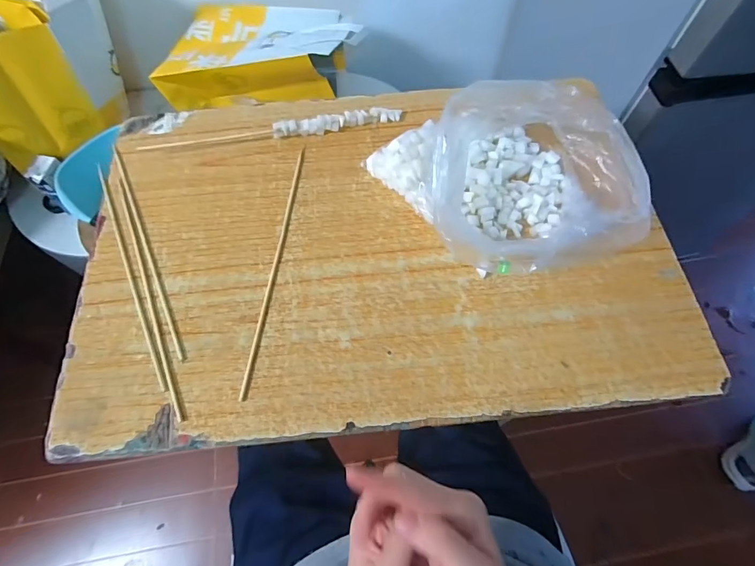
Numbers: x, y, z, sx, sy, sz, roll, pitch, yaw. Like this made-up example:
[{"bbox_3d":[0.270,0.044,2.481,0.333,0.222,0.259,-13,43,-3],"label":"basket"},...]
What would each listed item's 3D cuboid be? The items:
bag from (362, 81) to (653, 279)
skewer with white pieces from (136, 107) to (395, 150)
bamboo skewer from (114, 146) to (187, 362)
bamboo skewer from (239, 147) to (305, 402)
[{"bbox_3d":[0.155,-0.096,0.386,0.184,0.109,0.190,-38,70,-16],"label":"bag"},{"bbox_3d":[-0.126,-0.183,0.479,0.309,0.021,0.025,-7,65,-3],"label":"skewer with white pieces"},{"bbox_3d":[-0.243,-0.041,0.422,0.008,0.005,0.278,-26,68,-11],"label":"bamboo skewer"},{"bbox_3d":[-0.104,-0.026,0.413,0.007,0.004,0.284,6,65,3],"label":"bamboo skewer"}]

